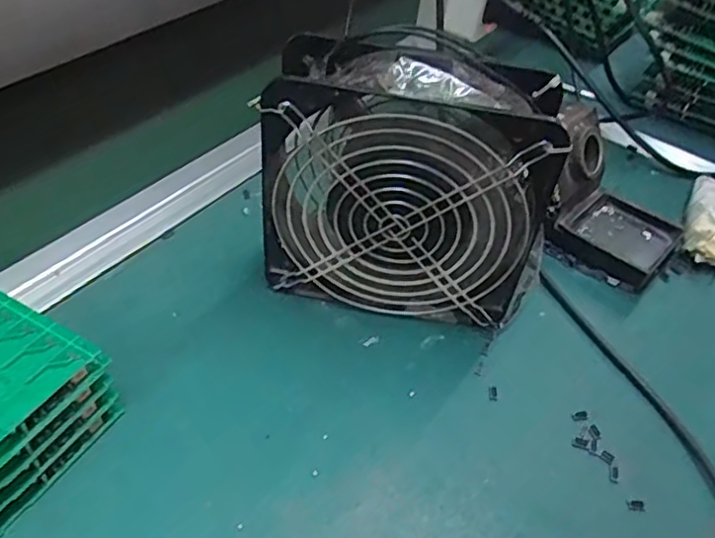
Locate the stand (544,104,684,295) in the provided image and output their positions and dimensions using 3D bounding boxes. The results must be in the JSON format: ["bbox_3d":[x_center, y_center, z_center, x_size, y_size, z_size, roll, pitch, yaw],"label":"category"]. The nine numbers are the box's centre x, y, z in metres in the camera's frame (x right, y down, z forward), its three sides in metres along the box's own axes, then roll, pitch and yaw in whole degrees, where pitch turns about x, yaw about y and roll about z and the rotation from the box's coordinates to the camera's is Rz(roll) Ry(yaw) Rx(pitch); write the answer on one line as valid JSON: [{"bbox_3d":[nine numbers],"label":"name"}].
[{"bbox_3d":[0.174,-0.049,0.439,0.106,0.075,0.077,27,49,18],"label":"stand"}]

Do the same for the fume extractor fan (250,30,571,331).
[{"bbox_3d":[0.034,-0.044,0.362,0.164,0.154,0.061,11,46,4],"label":"fume extractor fan"}]

